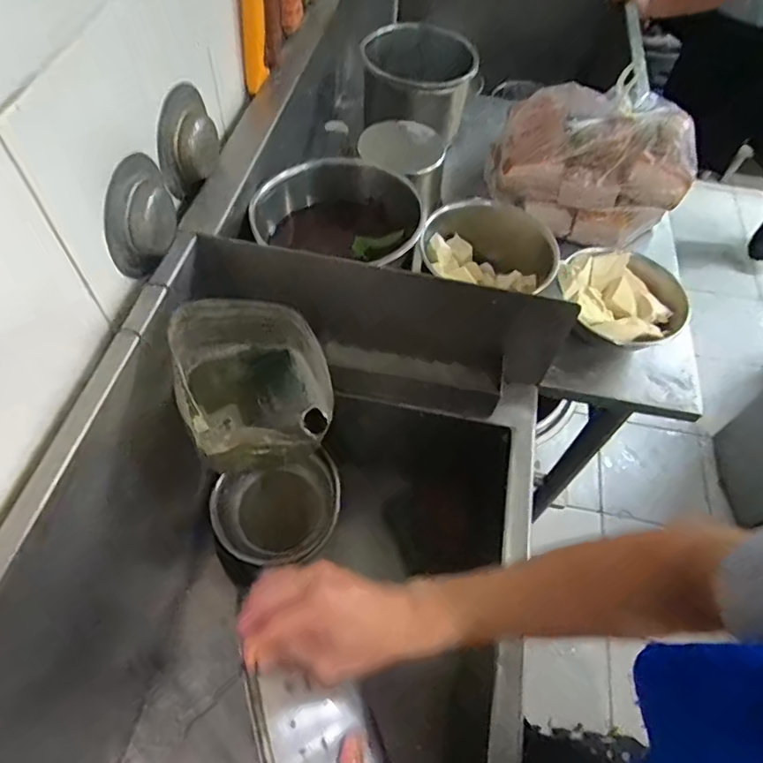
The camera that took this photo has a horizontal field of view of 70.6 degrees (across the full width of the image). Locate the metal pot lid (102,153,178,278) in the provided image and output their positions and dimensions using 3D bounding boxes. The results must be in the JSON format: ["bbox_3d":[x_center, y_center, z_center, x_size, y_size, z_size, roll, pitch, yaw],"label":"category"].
[{"bbox_3d":[-0.216,-0.153,0.495,0.034,0.085,0.103,6,57,-1],"label":"metal pot lid"}]

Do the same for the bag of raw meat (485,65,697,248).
[{"bbox_3d":[0.288,-0.311,0.755,0.248,0.170,0.158,11,58,3],"label":"bag of raw meat"}]

